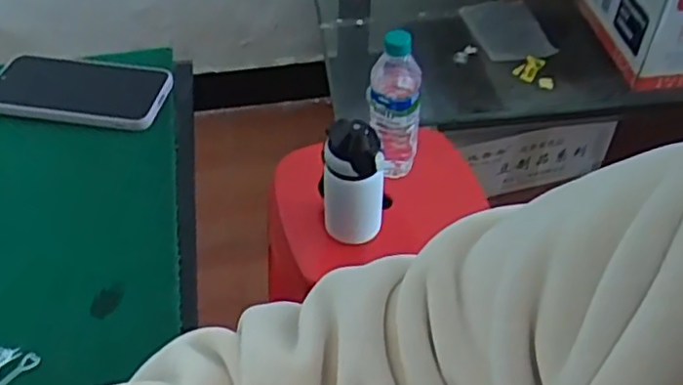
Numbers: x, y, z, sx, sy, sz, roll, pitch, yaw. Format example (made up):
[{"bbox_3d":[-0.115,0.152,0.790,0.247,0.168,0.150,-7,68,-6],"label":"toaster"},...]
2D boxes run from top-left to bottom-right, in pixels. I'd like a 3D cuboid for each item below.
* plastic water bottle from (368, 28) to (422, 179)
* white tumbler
[{"bbox_3d":[0.071,-0.120,0.924,0.067,0.227,0.065,0,46,0],"label":"plastic water bottle"},{"bbox_3d":[0.014,-0.016,0.873,0.073,0.164,0.061,-4,46,-3],"label":"white tumbler"}]

